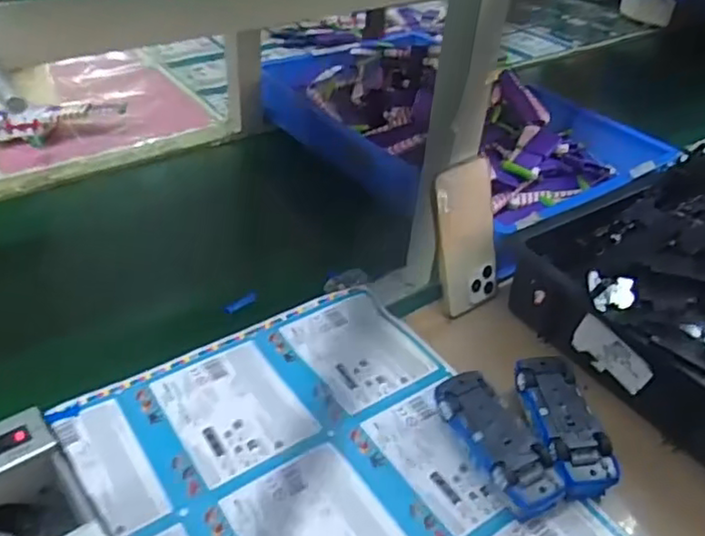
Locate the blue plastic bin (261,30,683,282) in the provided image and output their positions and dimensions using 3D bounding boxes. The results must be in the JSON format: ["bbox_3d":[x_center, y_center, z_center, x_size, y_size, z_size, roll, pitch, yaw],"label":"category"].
[{"bbox_3d":[0.148,-0.208,0.968,0.358,0.115,0.569,-21,44,-29],"label":"blue plastic bin"}]

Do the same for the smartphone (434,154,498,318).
[{"bbox_3d":[0.123,-0.030,0.686,0.073,0.166,0.012,-18,25,-25],"label":"smartphone"}]

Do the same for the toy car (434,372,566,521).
[{"bbox_3d":[0.119,0.148,0.548,0.056,0.050,0.129,-17,42,-25],"label":"toy car"}]

